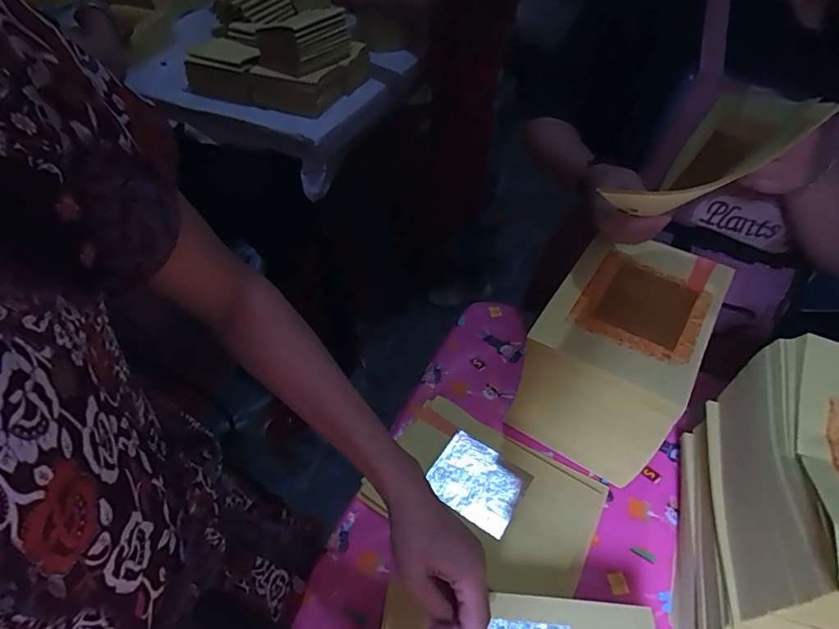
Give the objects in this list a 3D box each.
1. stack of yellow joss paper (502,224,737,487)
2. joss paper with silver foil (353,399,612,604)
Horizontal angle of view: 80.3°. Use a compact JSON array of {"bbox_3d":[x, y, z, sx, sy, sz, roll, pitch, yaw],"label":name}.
[{"bbox_3d":[0.239,0.048,0.608,0.160,0.183,0.226,29,54,23],"label":"stack of yellow joss paper"},{"bbox_3d":[0.077,0.208,0.578,0.243,0.017,0.163,25,53,20],"label":"joss paper with silver foil"}]

